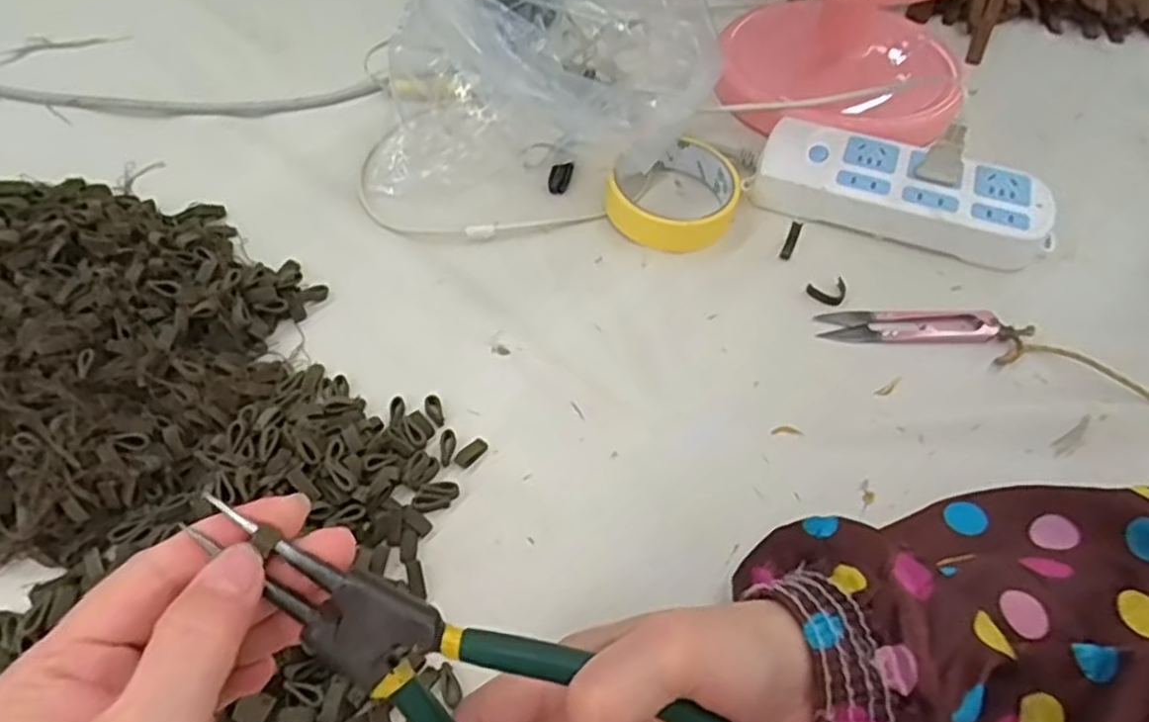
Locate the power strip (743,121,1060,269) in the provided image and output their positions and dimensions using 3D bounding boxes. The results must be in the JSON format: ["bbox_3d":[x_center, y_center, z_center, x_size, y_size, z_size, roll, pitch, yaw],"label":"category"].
[{"bbox_3d":[0.222,-0.113,0.496,0.195,0.035,0.078,22,55,13],"label":"power strip"}]

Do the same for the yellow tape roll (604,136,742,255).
[{"bbox_3d":[0.071,-0.113,0.492,0.079,0.027,0.087,27,56,16],"label":"yellow tape roll"}]

